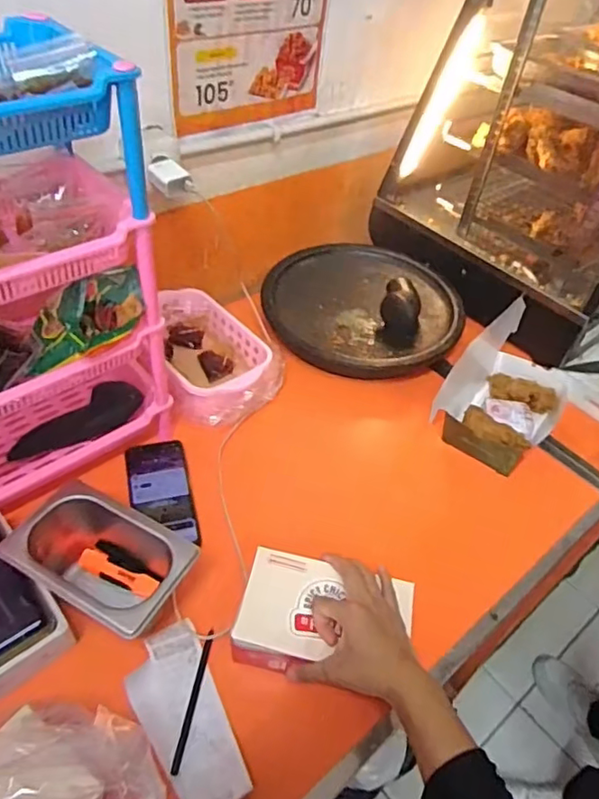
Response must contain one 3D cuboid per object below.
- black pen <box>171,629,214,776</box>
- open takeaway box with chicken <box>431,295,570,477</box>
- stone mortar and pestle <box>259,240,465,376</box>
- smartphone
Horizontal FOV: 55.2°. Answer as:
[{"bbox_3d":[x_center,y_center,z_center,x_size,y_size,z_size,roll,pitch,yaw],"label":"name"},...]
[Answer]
[{"bbox_3d":[-0.107,0.301,0.580,0.008,0.005,0.135,10,45,2],"label":"black pen"},{"bbox_3d":[0.310,-0.011,0.844,0.138,0.124,0.214,33,50,23],"label":"open takeaway box with chicken"},{"bbox_3d":[0.110,-0.169,1.010,0.332,0.064,0.330,4,45,-4],"label":"stone mortar and pestle"},{"bbox_3d":[-0.180,0.118,0.747,0.076,0.016,0.176,-7,43,-16],"label":"smartphone"}]

